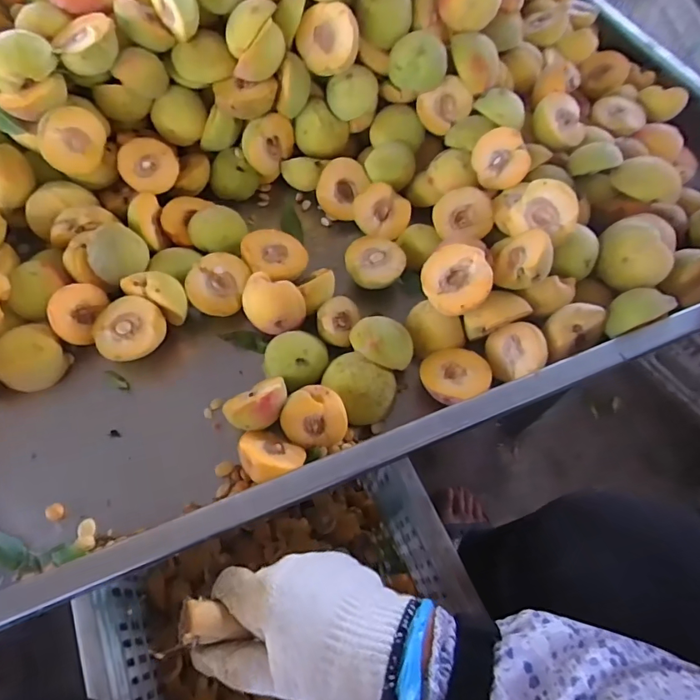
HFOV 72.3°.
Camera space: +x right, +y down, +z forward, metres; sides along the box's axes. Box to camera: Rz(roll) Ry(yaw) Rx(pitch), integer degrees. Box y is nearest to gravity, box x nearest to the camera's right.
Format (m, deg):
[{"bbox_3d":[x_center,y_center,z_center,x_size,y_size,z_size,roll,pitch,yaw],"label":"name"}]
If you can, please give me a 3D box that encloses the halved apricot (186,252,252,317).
[{"bbox_3d":[-0.134,-0.065,0.479,0.052,0.034,0.060,20,80,-22],"label":"halved apricot"}]

